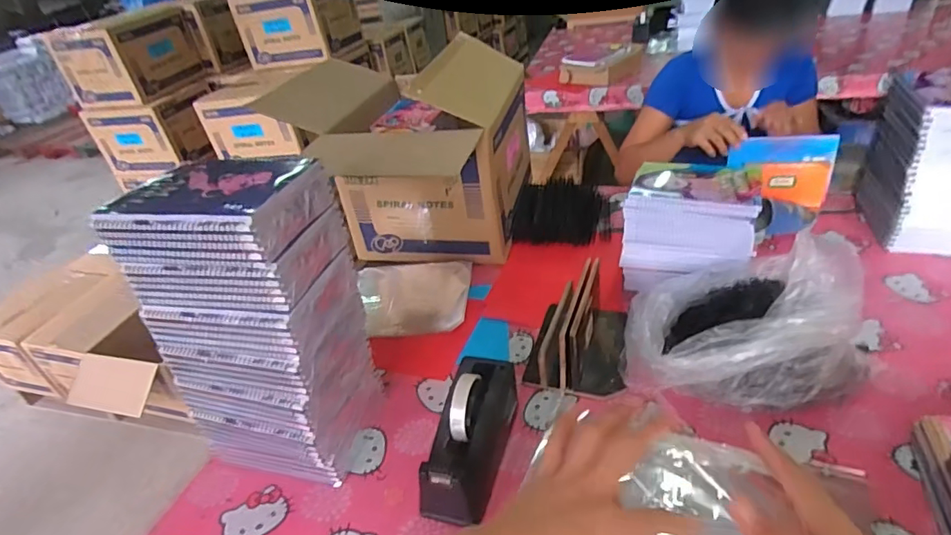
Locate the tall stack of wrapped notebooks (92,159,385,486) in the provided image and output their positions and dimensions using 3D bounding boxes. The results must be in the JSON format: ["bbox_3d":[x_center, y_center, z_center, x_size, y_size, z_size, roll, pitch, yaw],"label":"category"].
[{"bbox_3d":[-0.271,0.071,0.672,0.206,0.418,0.171,3,35,16],"label":"tall stack of wrapped notebooks"}]

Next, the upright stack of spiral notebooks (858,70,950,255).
[{"bbox_3d":[0.838,-0.187,0.957,0.176,0.271,0.218,6,36,19],"label":"upright stack of spiral notebooks"}]

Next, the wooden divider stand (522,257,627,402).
[{"bbox_3d":[0.159,0.088,0.836,0.141,0.117,0.198,0,34,12],"label":"wooden divider stand"}]

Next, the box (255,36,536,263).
[{"bbox_3d":[-0.144,-0.275,1.217,0.480,0.339,0.414,3,35,15],"label":"box"}]

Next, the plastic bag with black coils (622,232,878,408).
[{"bbox_3d":[0.368,0.080,0.746,0.308,0.168,0.230,-17,34,-13],"label":"plastic bag with black coils"}]

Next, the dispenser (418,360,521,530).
[{"bbox_3d":[-0.007,0.219,0.675,0.086,0.115,0.229,4,35,17],"label":"dispenser"}]

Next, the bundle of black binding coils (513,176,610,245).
[{"bbox_3d":[0.199,-0.129,1.191,0.212,0.053,0.239,1,34,13],"label":"bundle of black binding coils"}]

